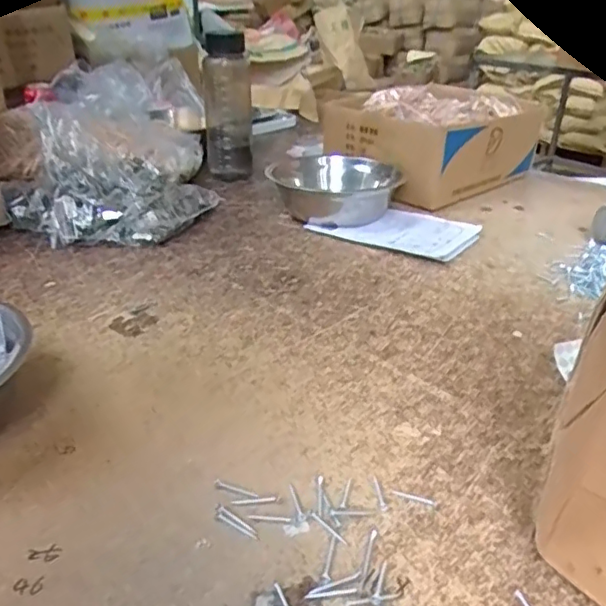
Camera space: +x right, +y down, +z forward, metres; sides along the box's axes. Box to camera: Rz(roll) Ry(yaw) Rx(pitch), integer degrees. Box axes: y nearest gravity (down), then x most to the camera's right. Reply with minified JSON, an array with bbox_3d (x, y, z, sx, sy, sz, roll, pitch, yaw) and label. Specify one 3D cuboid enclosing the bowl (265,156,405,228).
[{"bbox_3d":[0.048,-0.178,0.894,0.180,0.073,0.180,2,29,-1],"label":"bowl"}]

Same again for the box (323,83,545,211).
[{"bbox_3d":[0.231,-0.285,1.017,0.319,0.145,0.258,-17,34,-31],"label":"box"}]

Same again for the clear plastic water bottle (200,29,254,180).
[{"bbox_3d":[-0.133,-0.346,1.010,0.082,0.215,0.085,-2,30,-4],"label":"clear plastic water bottle"}]

